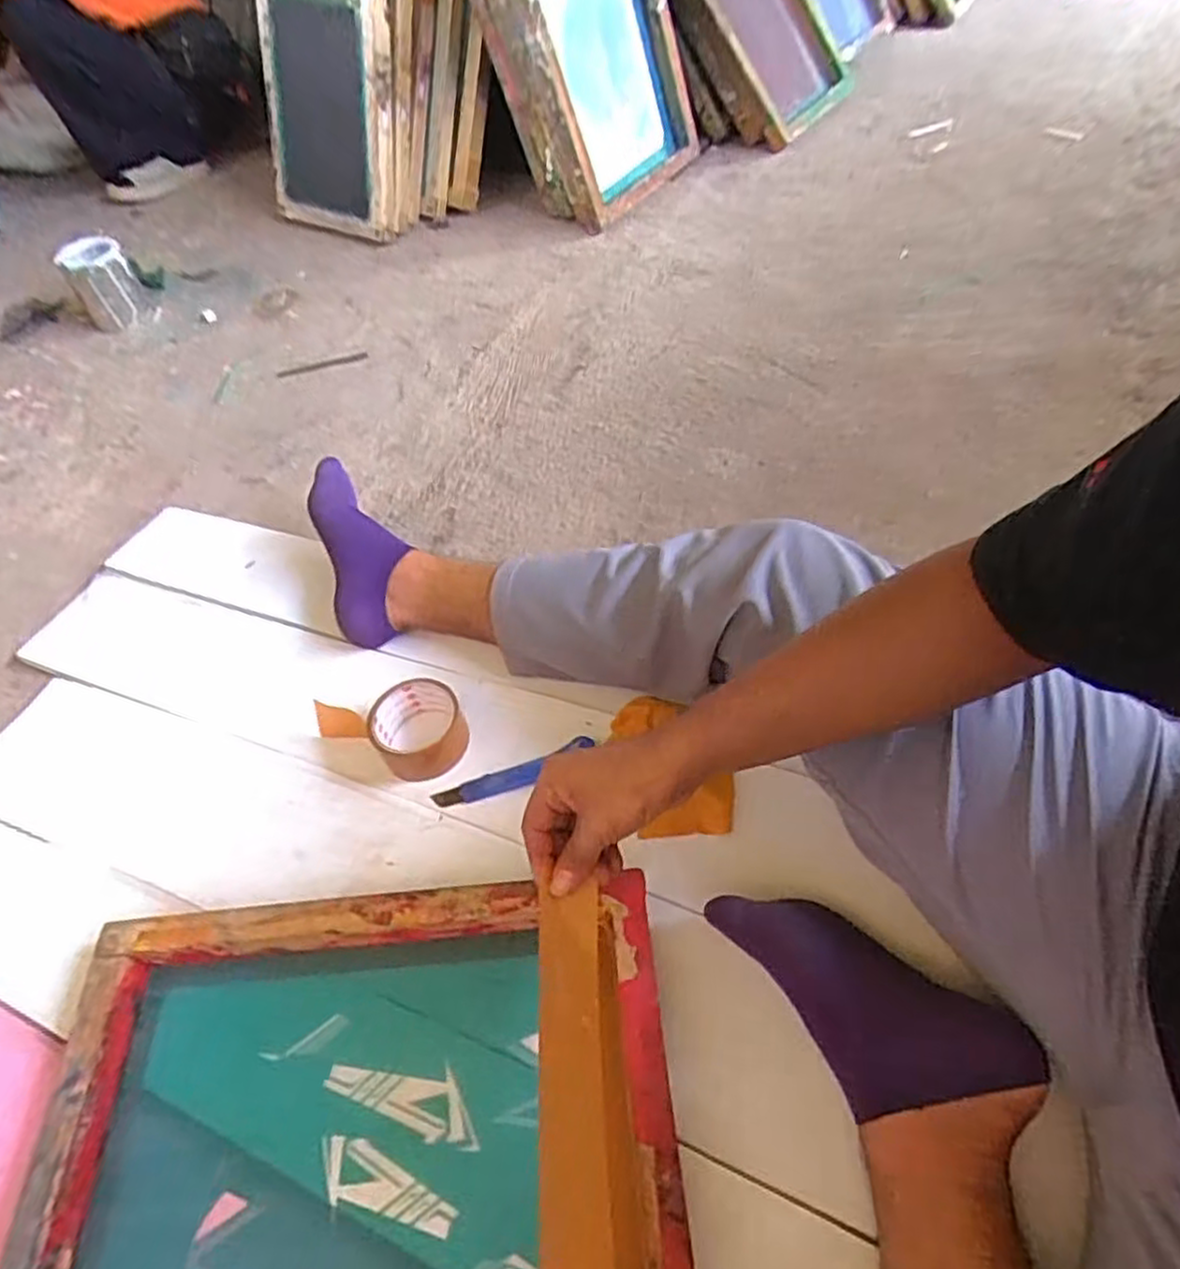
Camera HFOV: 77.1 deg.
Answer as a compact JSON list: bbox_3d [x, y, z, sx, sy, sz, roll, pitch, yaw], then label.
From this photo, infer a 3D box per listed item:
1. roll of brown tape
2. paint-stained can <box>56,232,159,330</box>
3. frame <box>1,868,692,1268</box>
[{"bbox_3d":[-0.197,0.085,0.753,0.155,0.045,0.091,22,57,20],"label":"roll of brown tape"},{"bbox_3d":[-0.873,-0.635,1.345,0.114,0.126,0.112,-32,57,-19],"label":"paint-stained can"},{"bbox_3d":[-0.165,0.369,0.528,0.443,0.058,0.346,-6,52,0],"label":"frame"}]

